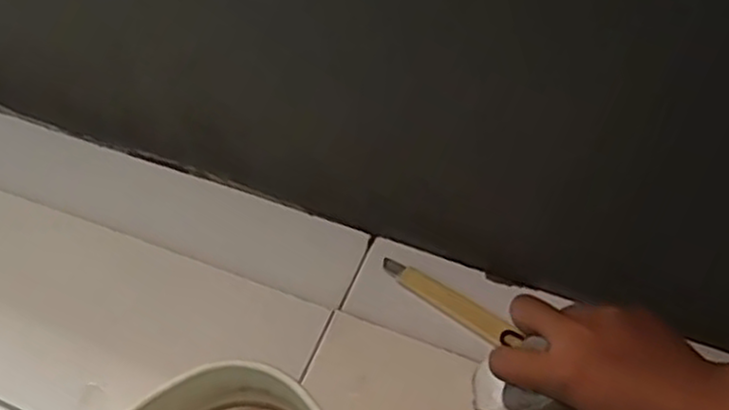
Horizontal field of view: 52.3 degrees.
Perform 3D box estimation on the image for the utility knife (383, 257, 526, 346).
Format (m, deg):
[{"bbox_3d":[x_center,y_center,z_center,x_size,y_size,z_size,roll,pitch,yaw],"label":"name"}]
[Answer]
[{"bbox_3d":[0.062,0.069,0.547,0.115,0.013,0.018,33,65,23],"label":"utility knife"}]

